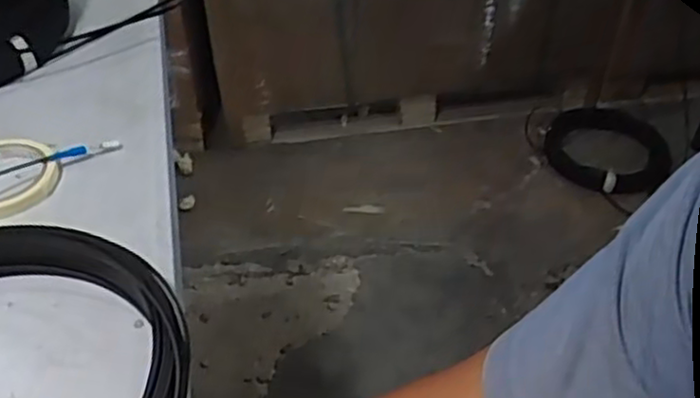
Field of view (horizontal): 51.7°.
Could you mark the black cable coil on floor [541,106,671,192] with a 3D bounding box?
[{"bbox_3d":[0.645,-0.130,1.795,0.285,0.047,0.321,28,47,27],"label":"black cable coil on floor"}]

